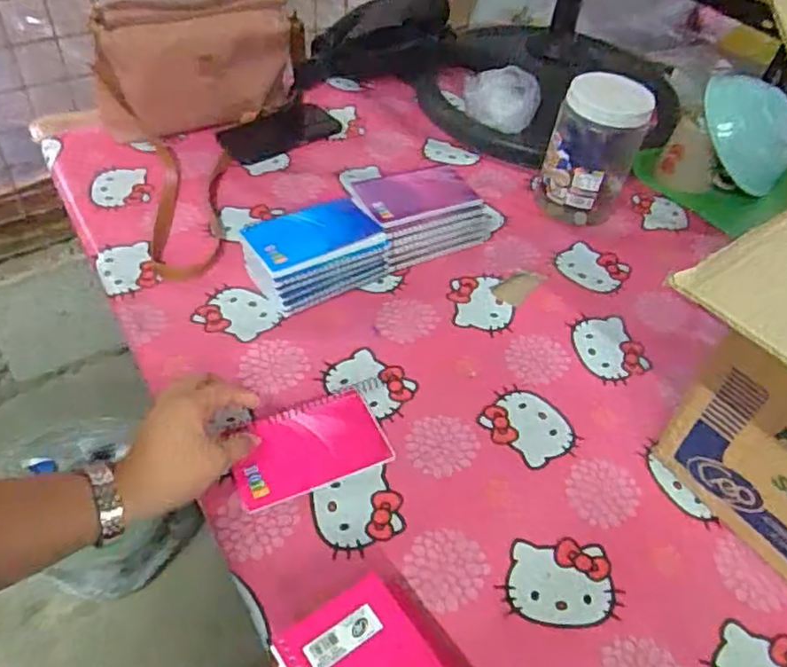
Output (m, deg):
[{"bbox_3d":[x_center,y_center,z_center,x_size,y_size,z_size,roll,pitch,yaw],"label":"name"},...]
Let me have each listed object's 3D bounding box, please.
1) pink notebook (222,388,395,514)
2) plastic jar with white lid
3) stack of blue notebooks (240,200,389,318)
[{"bbox_3d":[-0.074,0.097,0.566,0.131,0.009,0.081,-17,51,-21],"label":"pink notebook"},{"bbox_3d":[0.239,-0.217,0.791,0.095,0.158,0.080,29,51,19],"label":"plastic jar with white lid"},{"bbox_3d":[-0.085,-0.085,0.694,0.139,0.061,0.090,-24,55,-26],"label":"stack of blue notebooks"}]

